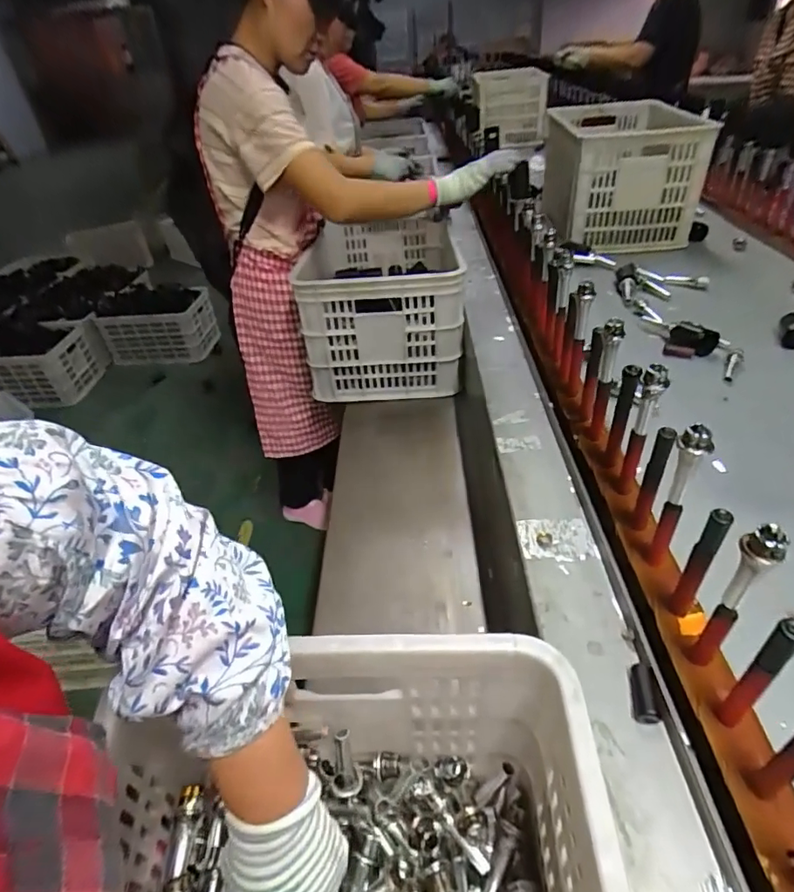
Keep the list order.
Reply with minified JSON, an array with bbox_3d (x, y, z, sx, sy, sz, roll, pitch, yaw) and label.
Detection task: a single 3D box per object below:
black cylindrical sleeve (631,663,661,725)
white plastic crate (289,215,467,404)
[{"bbox_3d":[0.217,0.215,0.443,0.019,0.017,0.047,8,41,17],"label":"black cylindrical sleeve"},{"bbox_3d":[-0.022,-0.385,1.277,0.325,0.271,0.581,-4,39,5],"label":"white plastic crate"}]

